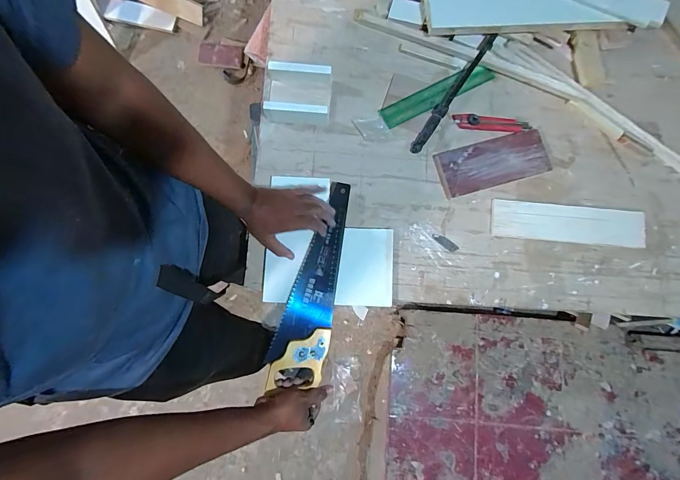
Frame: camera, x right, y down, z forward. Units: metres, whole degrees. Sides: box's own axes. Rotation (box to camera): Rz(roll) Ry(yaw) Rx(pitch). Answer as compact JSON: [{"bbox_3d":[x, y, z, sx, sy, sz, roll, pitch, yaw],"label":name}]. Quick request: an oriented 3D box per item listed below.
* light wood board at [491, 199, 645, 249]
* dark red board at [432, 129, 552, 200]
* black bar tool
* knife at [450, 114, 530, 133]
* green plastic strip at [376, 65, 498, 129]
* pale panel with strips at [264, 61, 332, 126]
[{"bbox_3d":[0.443,-0.031,0.658,0.293,0.010,0.071,5,79,0],"label":"light wood board"},{"bbox_3d":[0.299,-0.151,0.668,0.214,0.019,0.093,-14,80,-3],"label":"dark red board"},{"bbox_3d":[0.228,-0.297,0.684,0.025,0.022,0.290,35,81,5],"label":"black bar tool"},{"bbox_3d":[0.305,-0.235,0.684,0.150,0.014,0.030,7,79,0],"label":"knife"},{"bbox_3d":[0.197,-0.300,0.696,0.241,0.007,0.051,-28,81,-6],"label":"green plastic strip"},{"bbox_3d":[-0.085,-0.293,0.677,0.133,0.051,0.105,6,79,0],"label":"pale panel with strips"}]

